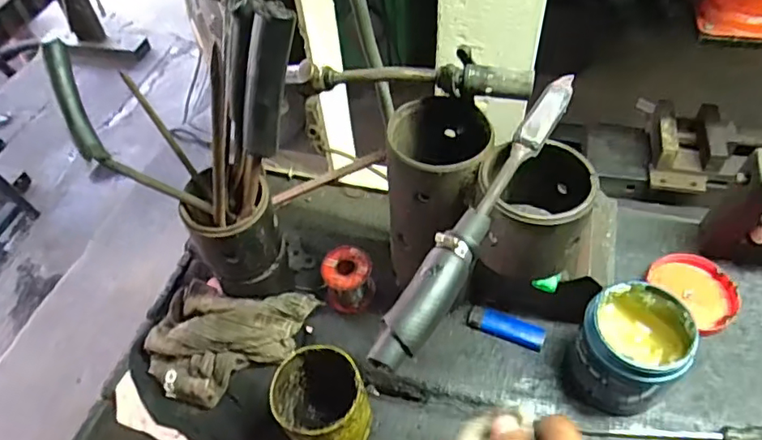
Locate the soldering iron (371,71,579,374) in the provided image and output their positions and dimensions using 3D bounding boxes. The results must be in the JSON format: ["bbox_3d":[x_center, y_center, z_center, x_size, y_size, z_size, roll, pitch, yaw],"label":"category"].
[{"bbox_3d":[0.076,-0.011,0.394,0.027,0.030,0.268,26,57,23],"label":"soldering iron"}]

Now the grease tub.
[{"bbox_3d":[0.228,0.120,0.510,0.087,0.096,0.084,-2,51,2],"label":"grease tub"}]

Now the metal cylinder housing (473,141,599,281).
[{"bbox_3d":[0.121,-0.015,0.447,0.080,0.081,0.099,5,51,8],"label":"metal cylinder housing"}]

